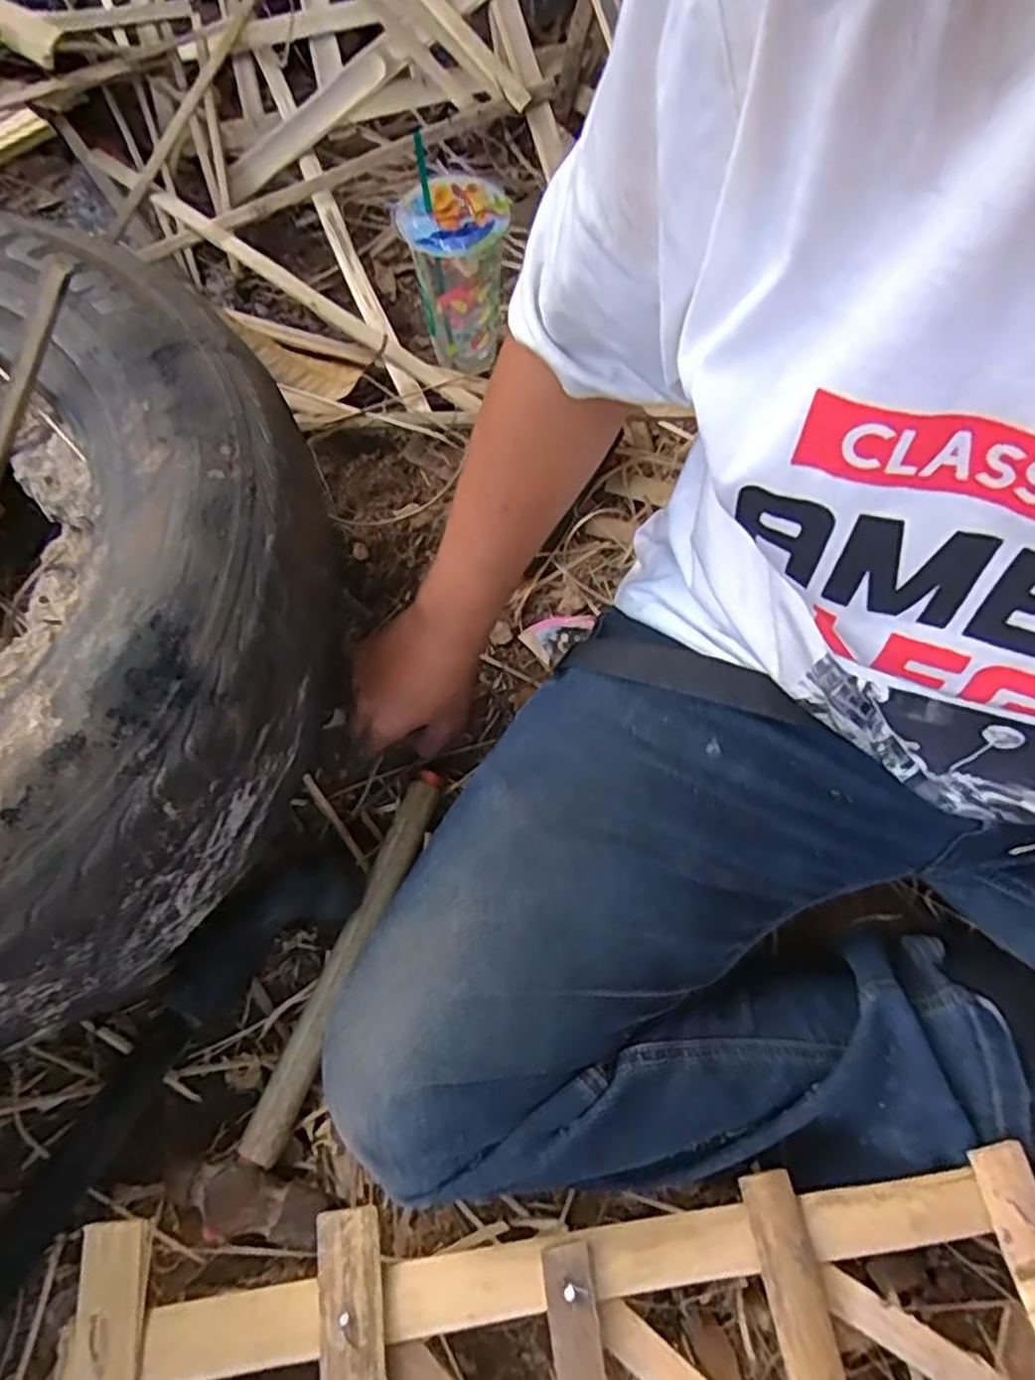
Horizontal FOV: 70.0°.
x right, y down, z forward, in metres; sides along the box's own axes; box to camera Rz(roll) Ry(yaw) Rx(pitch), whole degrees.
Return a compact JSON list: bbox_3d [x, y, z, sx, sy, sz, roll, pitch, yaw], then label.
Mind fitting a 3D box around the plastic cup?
[{"bbox_3d":[-0.054,-0.363,0.654,0.083,0.129,0.076,1,65,-2],"label":"plastic cup"}]

